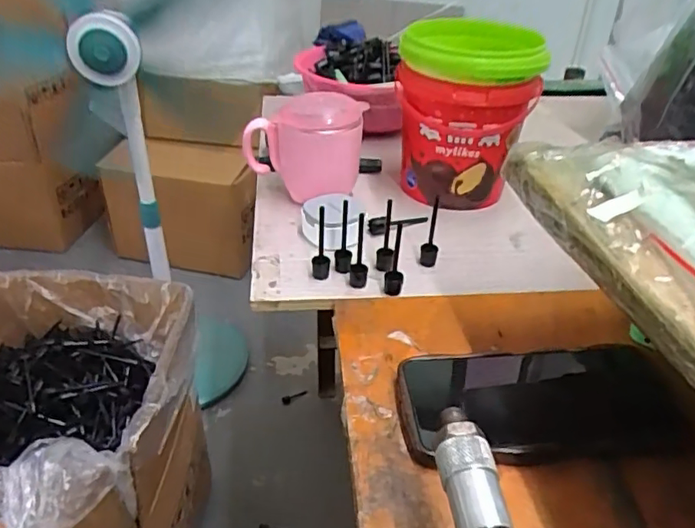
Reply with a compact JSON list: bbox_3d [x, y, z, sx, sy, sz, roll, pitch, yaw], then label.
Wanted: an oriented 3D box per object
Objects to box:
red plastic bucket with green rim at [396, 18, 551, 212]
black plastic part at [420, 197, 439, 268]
[{"bbox_3d":[0.112,-0.143,0.571,0.126,0.161,0.125,7,35,6],"label":"red plastic bucket with green rim"},{"bbox_3d":[0.070,-0.025,0.483,0.014,0.063,0.018,7,35,6],"label":"black plastic part"}]

